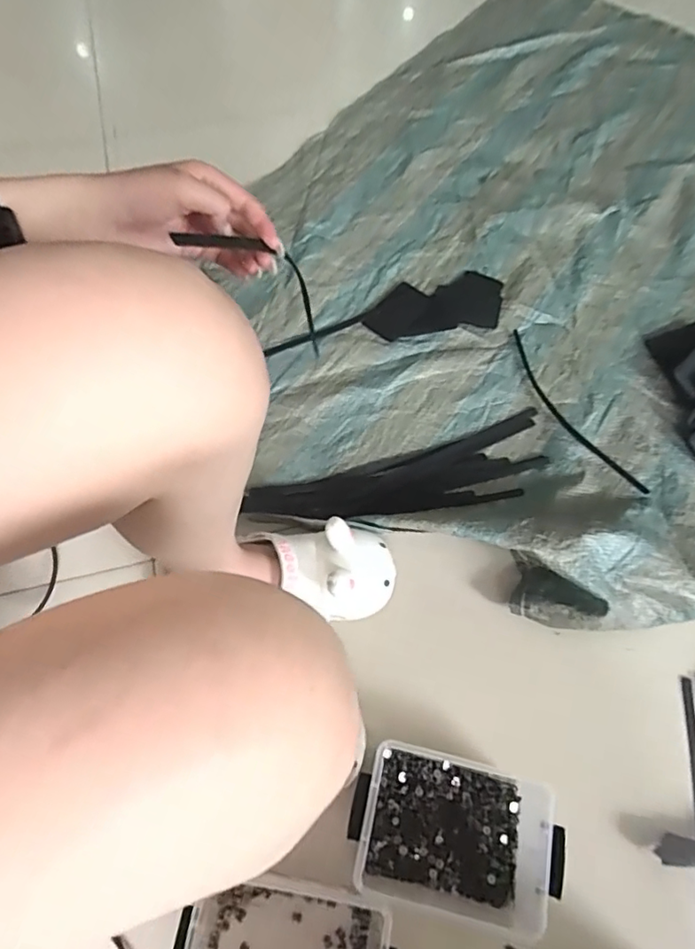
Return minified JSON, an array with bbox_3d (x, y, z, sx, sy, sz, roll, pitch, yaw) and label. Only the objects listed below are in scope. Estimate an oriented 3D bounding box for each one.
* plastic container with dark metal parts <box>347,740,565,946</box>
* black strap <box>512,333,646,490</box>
[{"bbox_3d":[0.102,0.346,0.540,0.196,0.071,0.123,14,65,5],"label":"plastic container with dark metal parts"},{"bbox_3d":[0.307,-0.089,0.786,0.040,0.009,0.295,-24,69,-12],"label":"black strap"}]

